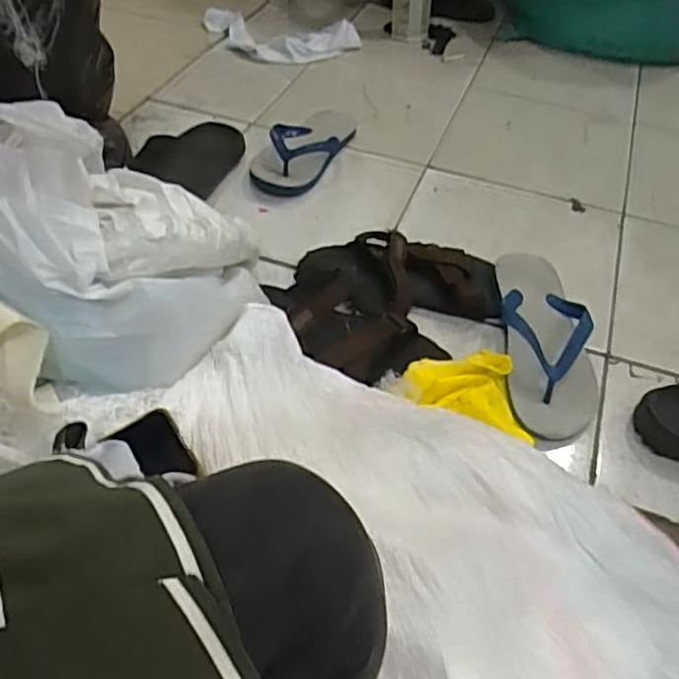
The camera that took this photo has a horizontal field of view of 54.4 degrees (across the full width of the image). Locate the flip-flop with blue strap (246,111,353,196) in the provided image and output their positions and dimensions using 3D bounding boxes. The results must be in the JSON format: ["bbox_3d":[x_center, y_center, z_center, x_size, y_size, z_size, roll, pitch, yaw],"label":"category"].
[{"bbox_3d":[-0.051,-0.296,1.001,0.102,0.041,0.233,22,49,15],"label":"flip-flop with blue strap"}]

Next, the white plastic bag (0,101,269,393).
[{"bbox_3d":[-0.234,-0.086,0.611,0.285,0.160,0.201,21,49,14],"label":"white plastic bag"}]

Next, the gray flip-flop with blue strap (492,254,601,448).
[{"bbox_3d":[0.231,-0.001,0.748,0.100,0.045,0.258,2,47,-3],"label":"gray flip-flop with blue strap"}]

